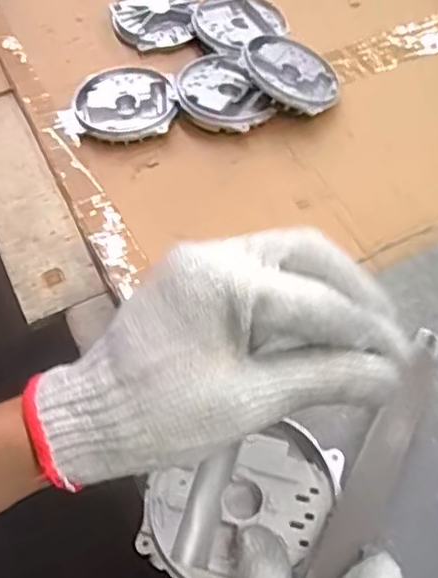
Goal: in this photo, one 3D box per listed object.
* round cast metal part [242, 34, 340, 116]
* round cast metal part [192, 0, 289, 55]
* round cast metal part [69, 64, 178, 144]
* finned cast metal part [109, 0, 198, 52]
[{"bbox_3d":[0.074,-0.223,0.681,0.105,0.024,0.114,13,53,-18],"label":"round cast metal part"},{"bbox_3d":[0.024,-0.306,0.744,0.104,0.027,0.115,33,62,24],"label":"round cast metal part"},{"bbox_3d":[-0.101,-0.195,0.691,0.110,0.017,0.110,-2,54,2],"label":"round cast metal part"},{"bbox_3d":[-0.076,-0.323,0.772,0.098,0.027,0.089,-10,54,-4],"label":"finned cast metal part"}]

